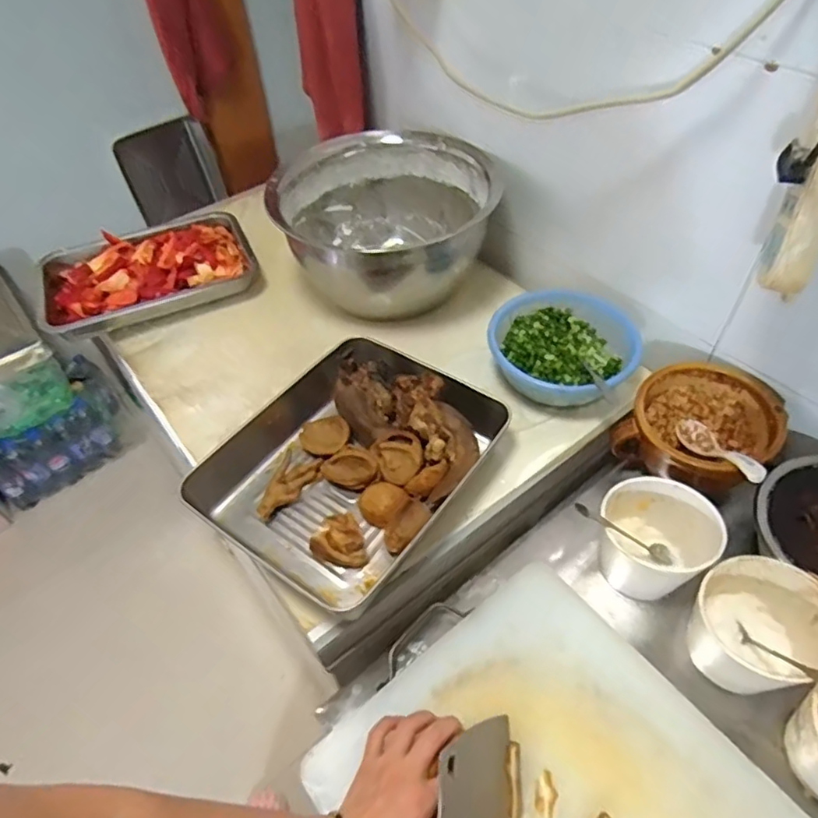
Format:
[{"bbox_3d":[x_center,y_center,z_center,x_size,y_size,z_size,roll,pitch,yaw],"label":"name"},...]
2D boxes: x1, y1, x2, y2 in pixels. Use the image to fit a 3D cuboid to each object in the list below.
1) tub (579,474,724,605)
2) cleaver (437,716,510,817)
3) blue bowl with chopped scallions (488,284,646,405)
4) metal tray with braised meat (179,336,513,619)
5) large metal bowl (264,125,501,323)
[{"bbox_3d":[0.265,0.140,0.634,0.129,0.106,0.111,-26,54,-19],"label":"tub"},{"bbox_3d":[0.041,0.367,0.447,0.071,0.026,0.240,28,50,-22],"label":"cleaver"},{"bbox_3d":[0.197,-0.080,0.755,0.176,0.060,0.186,-2,49,2],"label":"blue bowl with chopped scallions"},{"bbox_3d":[-0.062,0.046,0.651,0.242,0.079,0.295,28,57,25],"label":"metal tray with braised meat"},{"bbox_3d":[-0.029,-0.268,0.866,0.294,0.153,0.294,-2,49,2],"label":"large metal bowl"}]

